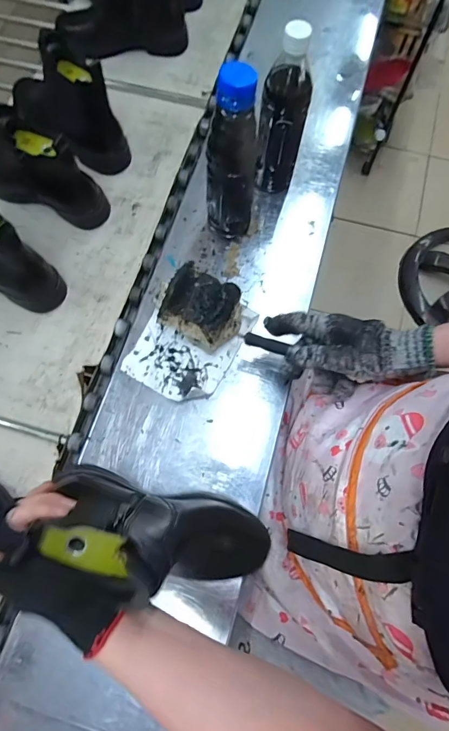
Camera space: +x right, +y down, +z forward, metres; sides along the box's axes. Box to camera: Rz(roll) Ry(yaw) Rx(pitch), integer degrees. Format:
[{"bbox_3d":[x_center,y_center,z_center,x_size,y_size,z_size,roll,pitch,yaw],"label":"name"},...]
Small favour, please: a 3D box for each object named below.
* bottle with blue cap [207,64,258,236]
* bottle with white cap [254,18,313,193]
[{"bbox_3d":[0.007,-0.244,0.490,0.059,0.221,0.056,-10,75,-5],"label":"bottle with blue cap"},{"bbox_3d":[0.079,-0.331,0.527,0.059,0.212,0.060,14,73,2],"label":"bottle with white cap"}]

